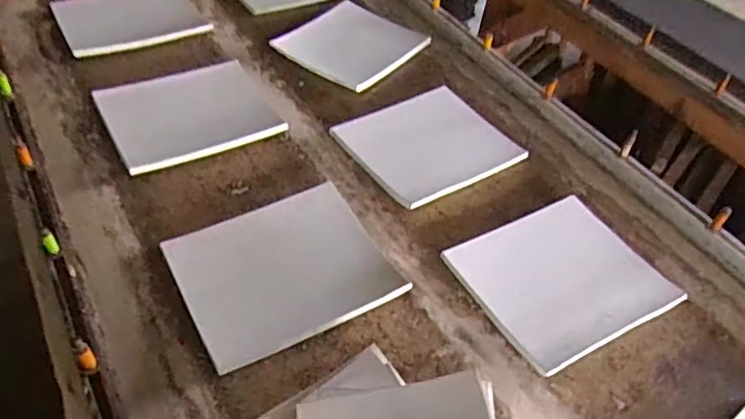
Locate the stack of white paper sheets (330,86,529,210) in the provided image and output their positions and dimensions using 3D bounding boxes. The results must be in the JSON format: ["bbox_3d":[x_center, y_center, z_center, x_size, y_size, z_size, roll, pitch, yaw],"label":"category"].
[{"bbox_3d":[0.097,-0.115,1.043,0.264,0.020,0.225,-25,56,-26],"label":"stack of white paper sheets"}]

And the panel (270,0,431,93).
[{"bbox_3d":[-0.043,-0.347,1.236,0.242,0.020,0.239,31,53,20],"label":"panel"}]

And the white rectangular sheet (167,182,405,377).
[{"bbox_3d":[-0.124,0.079,0.826,0.273,0.036,0.227,-22,55,-24],"label":"white rectangular sheet"}]

